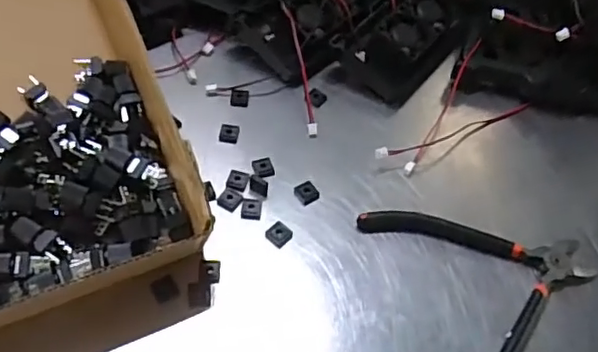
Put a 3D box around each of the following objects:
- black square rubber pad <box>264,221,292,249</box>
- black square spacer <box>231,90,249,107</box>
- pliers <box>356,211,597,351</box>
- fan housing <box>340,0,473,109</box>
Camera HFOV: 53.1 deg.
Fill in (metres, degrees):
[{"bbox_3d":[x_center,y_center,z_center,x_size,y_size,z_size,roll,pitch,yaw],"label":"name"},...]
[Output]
[{"bbox_3d":[-0.012,0.037,0.384,0.014,0.006,0.015,39,61,20],"label":"black square rubber pad"},{"bbox_3d":[-0.044,-0.058,0.446,0.013,0.004,0.016,6,55,-1],"label":"black square spacer"},{"bbox_3d":[0.120,0.063,0.375,0.129,0.009,0.122,-12,58,-13],"label":"pliers"},{"bbox_3d":[0.092,-0.117,0.486,0.061,0.027,0.120,33,59,16],"label":"fan housing"}]

